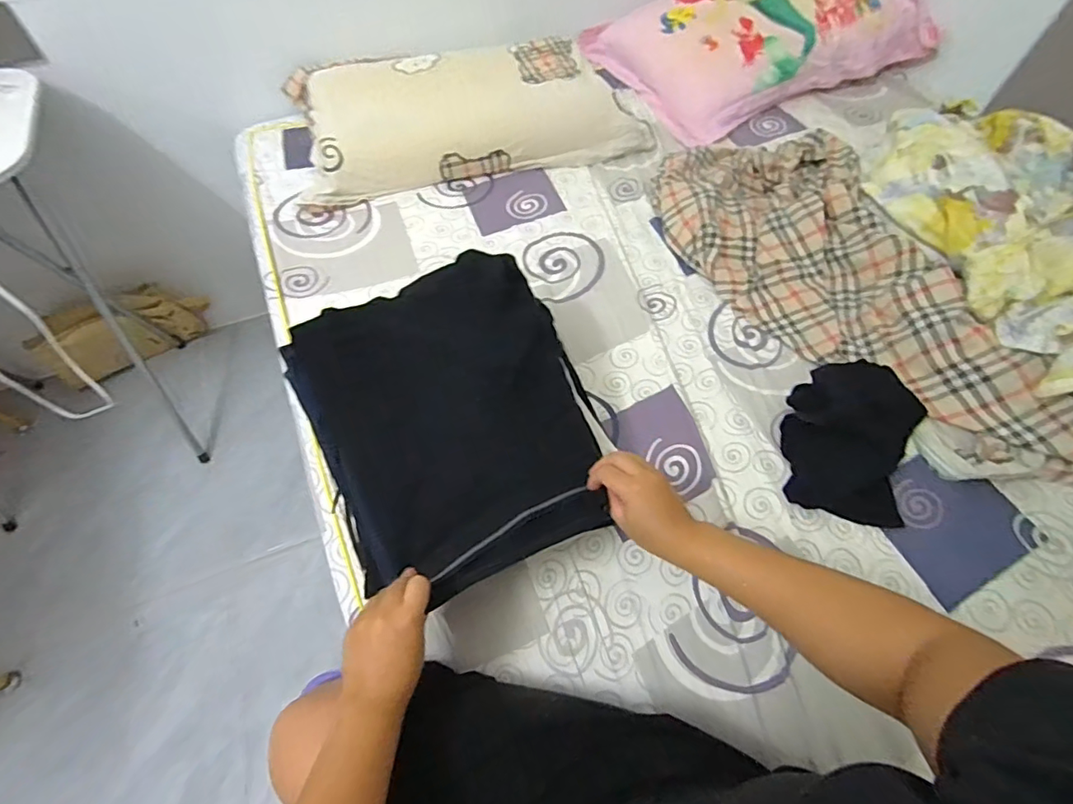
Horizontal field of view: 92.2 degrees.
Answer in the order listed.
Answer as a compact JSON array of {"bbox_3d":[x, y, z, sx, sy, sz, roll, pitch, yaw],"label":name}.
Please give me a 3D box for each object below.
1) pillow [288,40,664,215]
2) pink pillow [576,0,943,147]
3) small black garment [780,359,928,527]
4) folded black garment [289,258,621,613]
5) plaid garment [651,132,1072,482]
[{"bbox_3d":[-0.132,-0.585,1.041,0.693,0.087,0.372,-12,58,-8],"label":"pillow"},{"bbox_3d":[0.477,-0.849,1.153,0.615,0.123,0.508,-26,61,-16],"label":"pink pillow"},{"bbox_3d":[0.392,0.042,0.634,0.155,0.070,0.182,21,59,13],"label":"small black garment"},{"bbox_3d":[-0.086,0.019,0.584,0.296,0.030,0.333,-22,82,-14],"label":"folded black garment"},{"bbox_3d":[0.526,-0.202,0.771,0.385,0.091,0.830,-29,61,-18],"label":"plaid garment"}]

